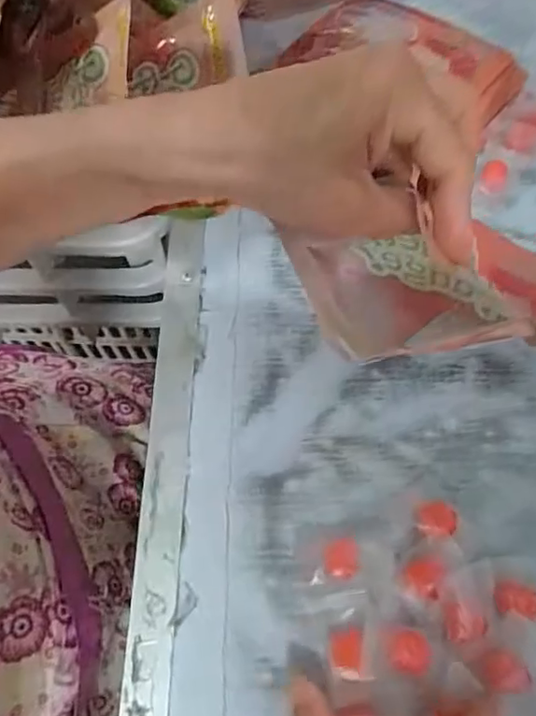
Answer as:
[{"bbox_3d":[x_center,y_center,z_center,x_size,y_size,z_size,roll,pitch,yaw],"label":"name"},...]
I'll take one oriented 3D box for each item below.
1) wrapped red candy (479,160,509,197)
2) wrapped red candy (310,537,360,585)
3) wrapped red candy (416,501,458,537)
[{"bbox_3d":[0.170,-0.136,0.423,0.019,0.014,0.022,26,67,13],"label":"wrapped red candy"},{"bbox_3d":[0.037,0.110,0.308,0.027,0.010,0.022,-7,64,-3],"label":"wrapped red candy"},{"bbox_3d":[0.094,0.091,0.315,0.021,0.012,0.020,-5,64,-1],"label":"wrapped red candy"}]

